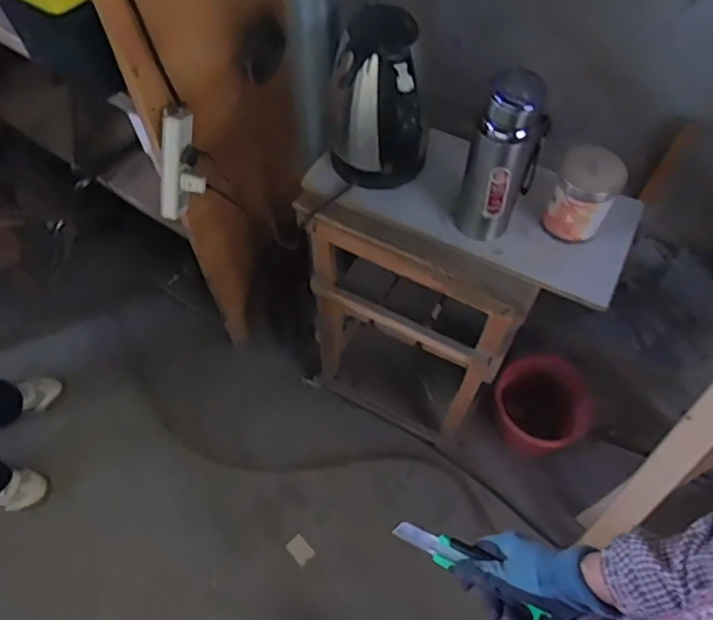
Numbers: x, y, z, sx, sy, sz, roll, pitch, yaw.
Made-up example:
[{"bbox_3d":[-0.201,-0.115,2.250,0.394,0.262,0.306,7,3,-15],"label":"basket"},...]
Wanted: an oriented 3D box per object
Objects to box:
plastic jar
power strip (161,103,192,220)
[{"bbox_3d":[0.322,-0.161,0.805,0.085,0.124,0.073,26,60,15],"label":"plastic jar"},{"bbox_3d":[-0.307,-0.247,0.953,0.033,0.192,0.037,22,31,12],"label":"power strip"}]

